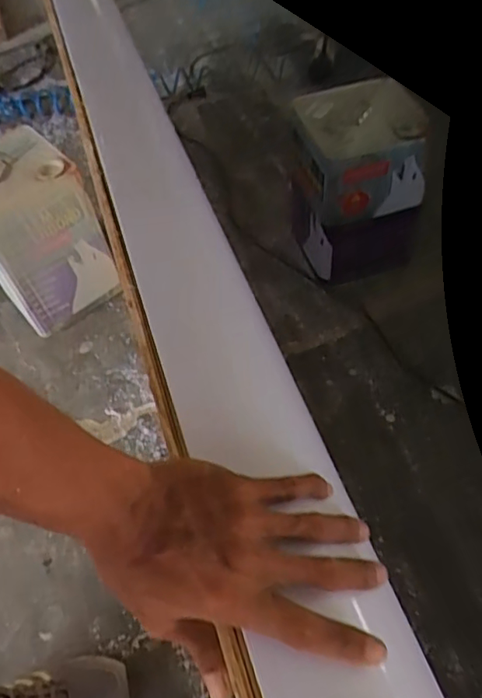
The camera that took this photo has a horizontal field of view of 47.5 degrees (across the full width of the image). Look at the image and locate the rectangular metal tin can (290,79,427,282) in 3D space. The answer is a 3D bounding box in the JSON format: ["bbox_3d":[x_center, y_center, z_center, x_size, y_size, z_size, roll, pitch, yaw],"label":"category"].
[{"bbox_3d":[0.241,-0.332,1.129,0.227,0.315,0.184,-13,54,-2],"label":"rectangular metal tin can"}]

